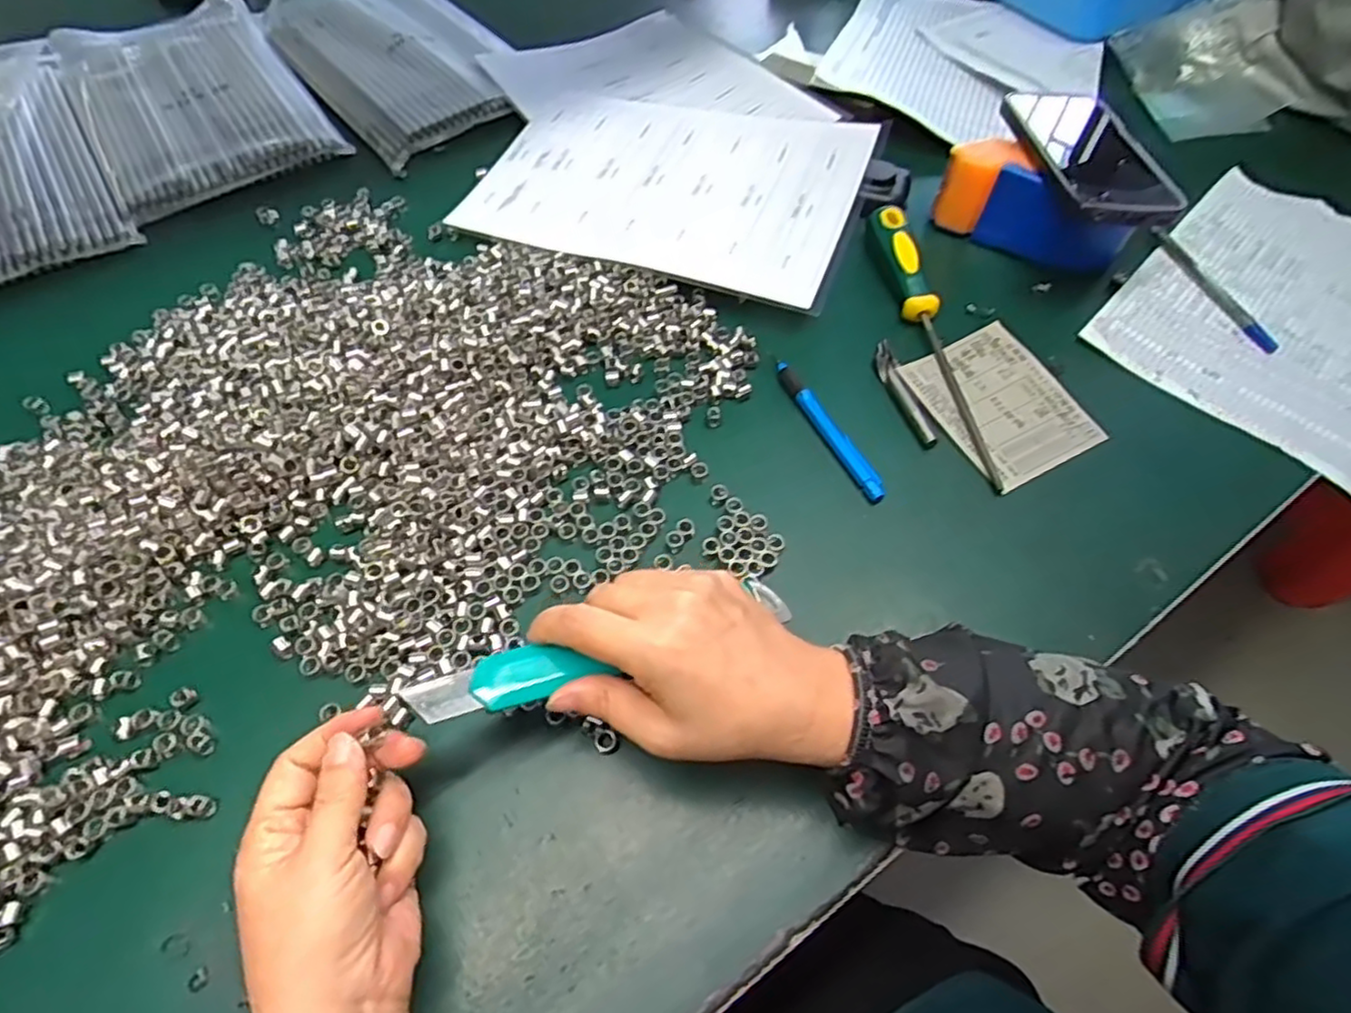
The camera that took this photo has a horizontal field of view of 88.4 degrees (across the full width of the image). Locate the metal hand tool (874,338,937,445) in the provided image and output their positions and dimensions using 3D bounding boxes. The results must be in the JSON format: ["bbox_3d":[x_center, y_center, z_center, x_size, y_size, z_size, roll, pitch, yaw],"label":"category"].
[{"bbox_3d":[0.149,-0.074,0.456,0.013,0.008,0.086,-13,58,-6],"label":"metal hand tool"}]

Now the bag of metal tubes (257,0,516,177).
[{"bbox_3d":[-0.282,-0.463,0.684,0.185,0.026,0.346,-33,62,-18],"label":"bag of metal tubes"}]

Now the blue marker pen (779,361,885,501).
[{"bbox_3d":[0.097,-0.049,0.442,0.012,0.013,0.117,-23,59,-12],"label":"blue marker pen"}]

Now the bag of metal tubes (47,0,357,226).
[{"bbox_3d":[-0.452,-0.386,0.644,0.180,0.028,0.325,-31,61,-16],"label":"bag of metal tubes"}]

